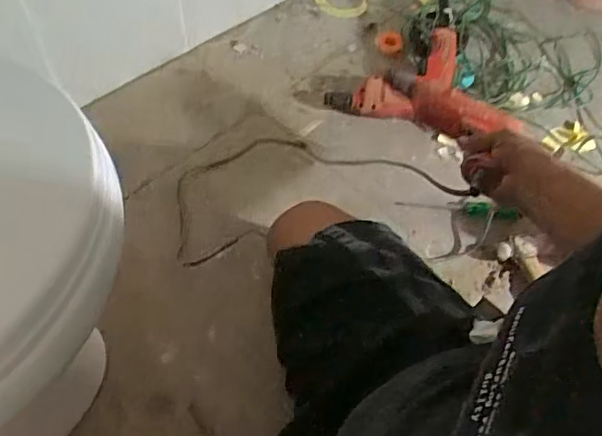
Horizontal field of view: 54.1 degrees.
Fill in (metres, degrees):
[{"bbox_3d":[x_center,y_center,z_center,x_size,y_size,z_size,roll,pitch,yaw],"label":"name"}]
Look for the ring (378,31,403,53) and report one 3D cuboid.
[{"bbox_3d":[0.180,-0.353,1.184,0.048,0.009,0.058,-5,62,-5],"label":"ring"}]

